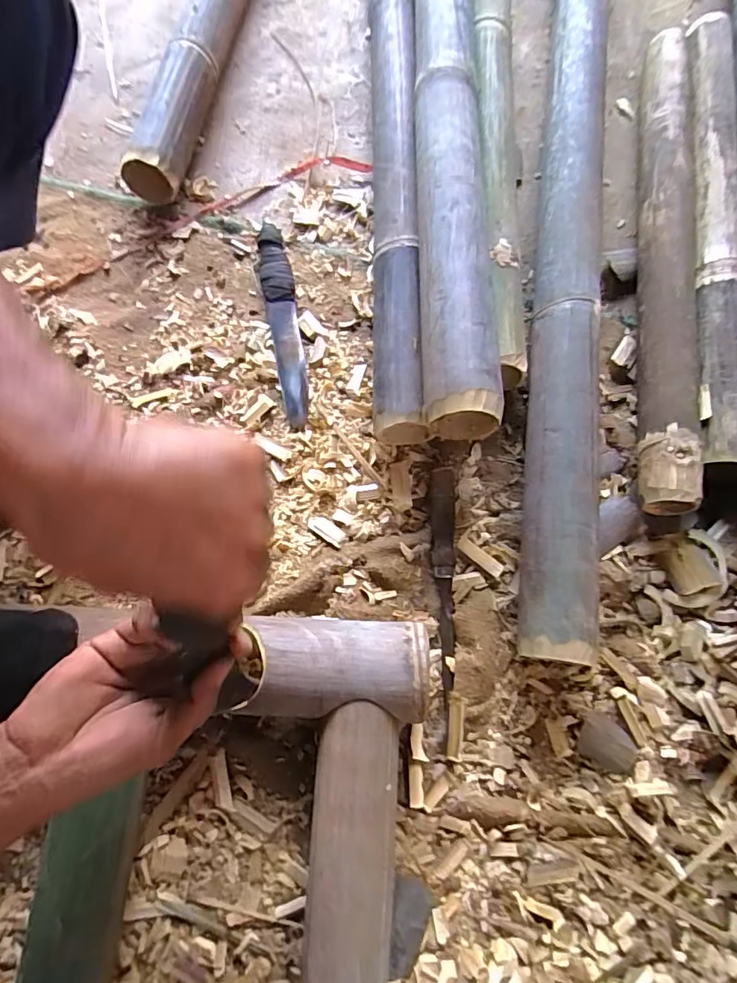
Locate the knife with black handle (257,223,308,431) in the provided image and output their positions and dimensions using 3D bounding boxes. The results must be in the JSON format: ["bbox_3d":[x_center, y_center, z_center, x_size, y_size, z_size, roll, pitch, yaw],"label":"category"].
[{"bbox_3d":[-0.097,-0.195,0.579,0.036,0.024,0.250,-11,74,-3],"label":"knife with black handle"}]

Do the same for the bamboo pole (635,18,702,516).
[{"bbox_3d":[0.343,-0.288,0.581,0.066,0.061,0.646,9,74,3],"label":"bamboo pole"}]

